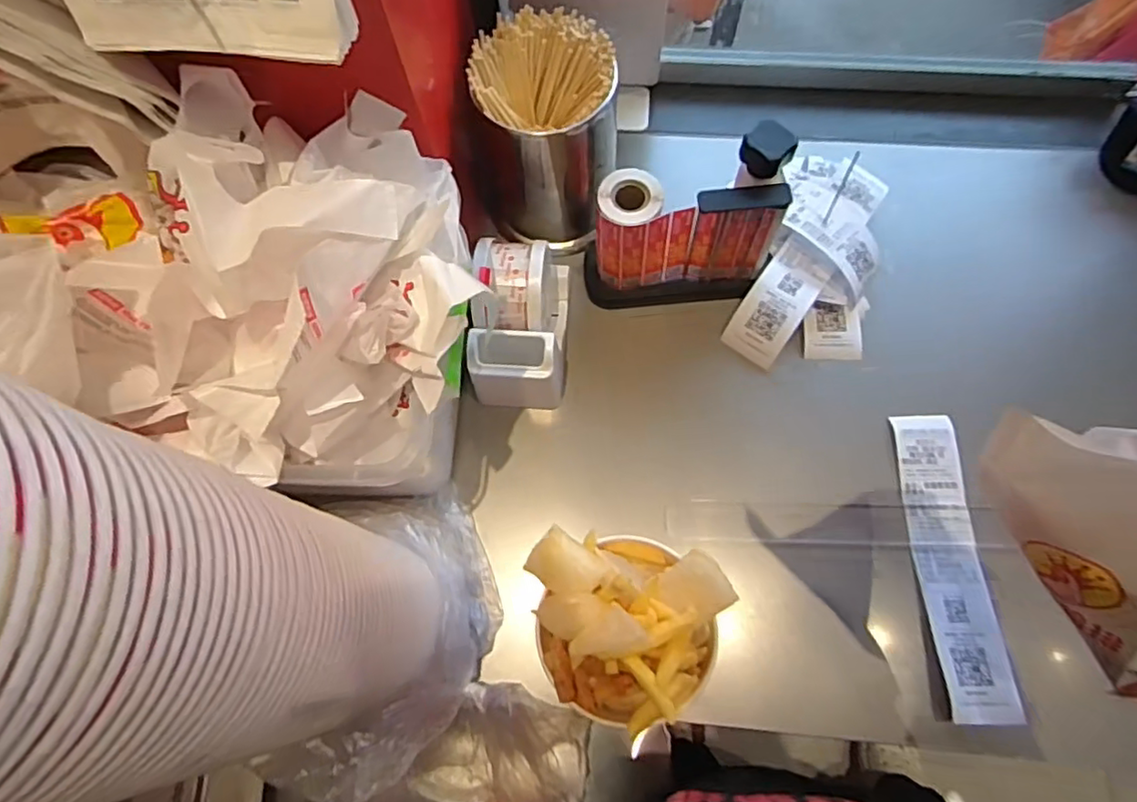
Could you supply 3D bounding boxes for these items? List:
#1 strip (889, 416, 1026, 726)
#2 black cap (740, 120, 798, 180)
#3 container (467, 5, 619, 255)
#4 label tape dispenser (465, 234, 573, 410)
[{"bbox_3d":[0.330,0.135,0.539,0.049,0.025,0.254,-1,71,1],"label":"strip"},{"bbox_3d":[0.162,-0.204,0.508,0.039,0.030,0.032,33,75,12],"label":"black cap"},{"bbox_3d":[-0.020,-0.253,0.607,0.128,0.178,0.120,4,71,3],"label":"container"},{"bbox_3d":[-0.044,-0.074,0.585,0.083,0.105,0.142,4,71,3],"label":"label tape dispenser"}]

